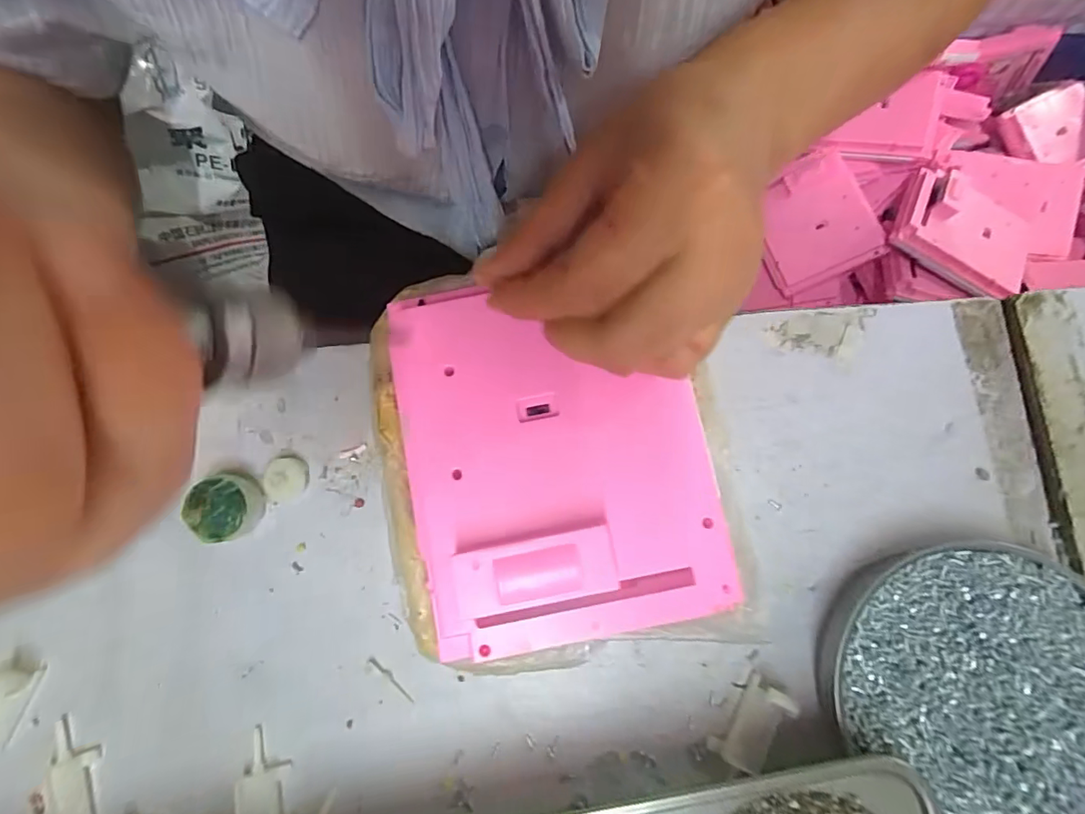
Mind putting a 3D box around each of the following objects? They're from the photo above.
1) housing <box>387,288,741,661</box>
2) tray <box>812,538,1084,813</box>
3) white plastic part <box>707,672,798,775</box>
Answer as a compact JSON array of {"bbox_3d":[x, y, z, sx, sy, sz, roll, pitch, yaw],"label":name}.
[{"bbox_3d":[0.005,0.020,0.204,0.124,0.024,0.146,-10,79,-1],"label":"housing"},{"bbox_3d":[0.201,0.128,0.228,0.123,0.024,0.133,0,79,1],"label":"tray"},{"bbox_3d":[0.100,0.150,0.232,0.023,0.018,0.041,33,82,7],"label":"white plastic part"}]

